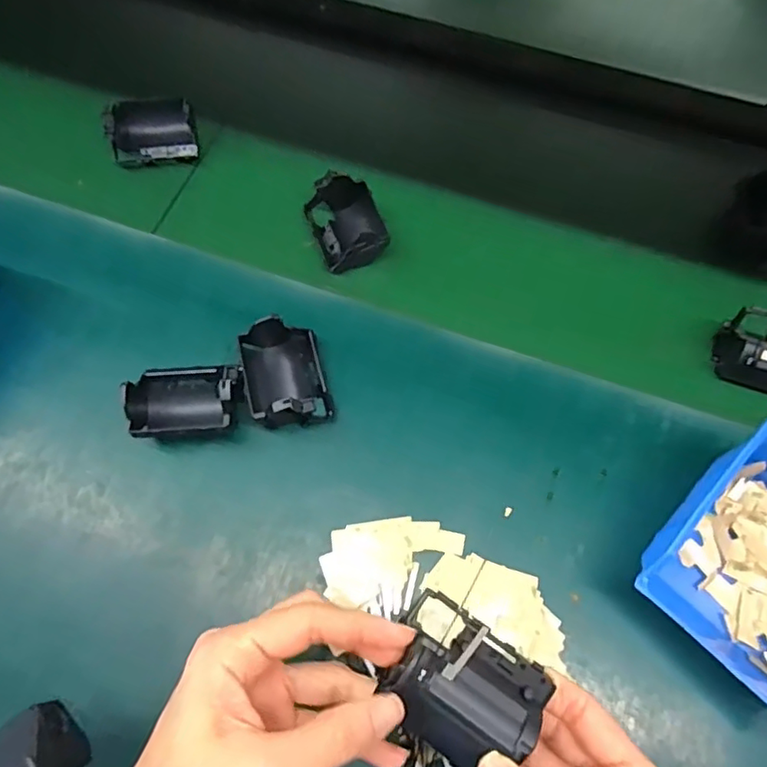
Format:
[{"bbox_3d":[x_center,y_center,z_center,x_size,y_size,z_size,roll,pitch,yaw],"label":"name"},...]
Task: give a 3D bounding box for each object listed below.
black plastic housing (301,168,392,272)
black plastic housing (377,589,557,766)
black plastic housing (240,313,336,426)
[{"bbox_3d":[-0.030,-0.132,0.453,0.052,0.031,0.078,-19,68,-9],"label":"black plastic housing"},{"bbox_3d":[0.035,0.129,0.244,0.069,0.028,0.055,35,49,5],"label":"black plastic housing"},{"bbox_3d":[-0.067,-0.006,0.385,0.054,0.039,0.075,-16,68,-7],"label":"black plastic housing"}]

